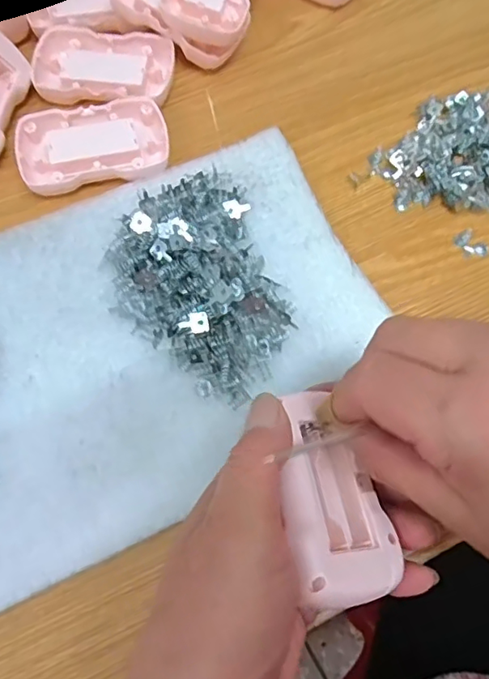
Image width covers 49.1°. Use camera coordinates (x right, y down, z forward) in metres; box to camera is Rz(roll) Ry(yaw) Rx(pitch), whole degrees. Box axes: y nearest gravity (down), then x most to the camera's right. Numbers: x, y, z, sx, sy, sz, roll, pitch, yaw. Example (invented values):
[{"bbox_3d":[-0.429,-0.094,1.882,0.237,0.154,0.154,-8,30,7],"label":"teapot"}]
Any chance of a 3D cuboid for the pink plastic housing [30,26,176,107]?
[{"bbox_3d":[-0.092,-0.175,0.350,0.088,0.015,0.056,6,69,1],"label":"pink plastic housing"}]

